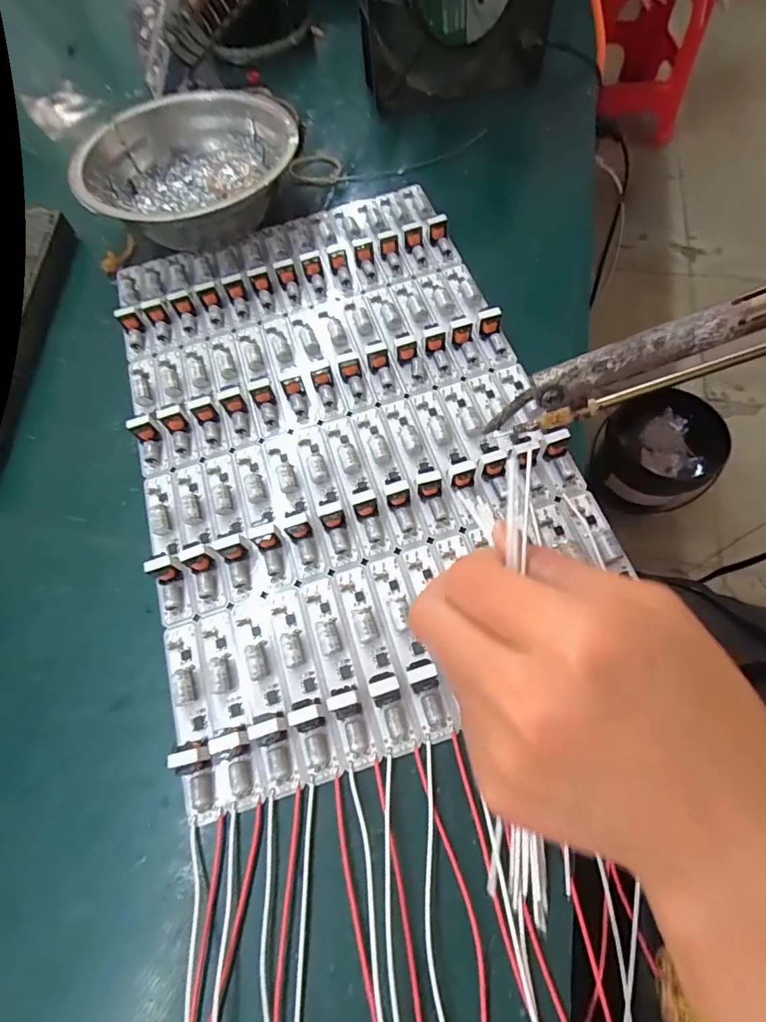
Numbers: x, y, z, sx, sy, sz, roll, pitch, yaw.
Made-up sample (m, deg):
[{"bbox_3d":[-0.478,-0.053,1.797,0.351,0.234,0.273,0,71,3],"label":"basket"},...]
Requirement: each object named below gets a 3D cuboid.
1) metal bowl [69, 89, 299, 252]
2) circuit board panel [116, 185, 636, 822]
[{"bbox_3d":[-0.113,-0.203,0.296,0.122,0.039,0.125,-1,66,2],"label":"metal bowl"},{"bbox_3d":[-0.026,-0.048,0.238,0.190,0.016,0.296,-19,67,-5],"label":"circuit board panel"}]

